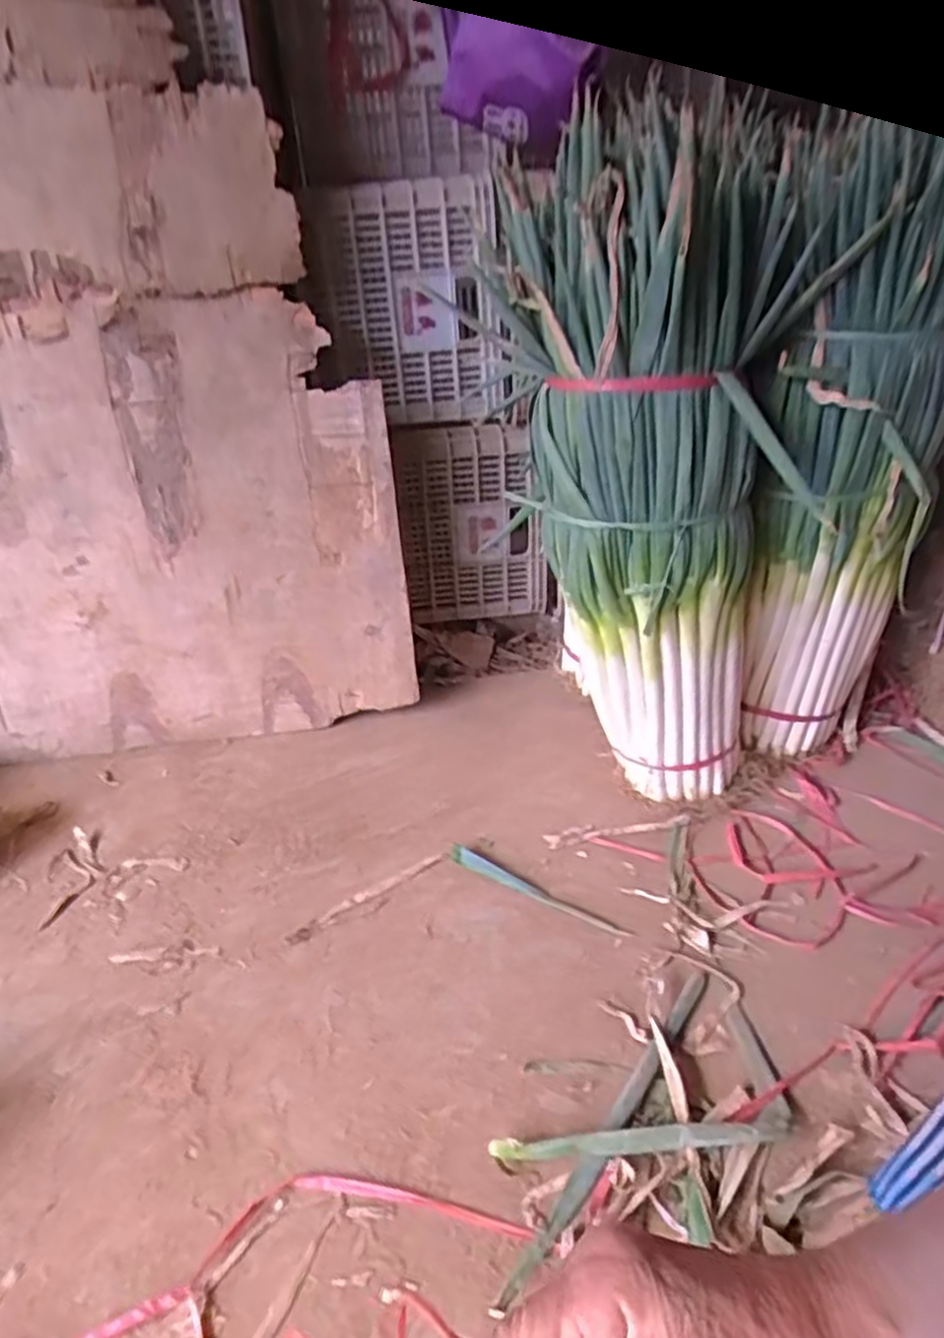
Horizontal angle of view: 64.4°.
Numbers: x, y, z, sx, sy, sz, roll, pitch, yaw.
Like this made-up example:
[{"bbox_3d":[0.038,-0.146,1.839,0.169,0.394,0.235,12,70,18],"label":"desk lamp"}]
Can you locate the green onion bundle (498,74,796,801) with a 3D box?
[{"bbox_3d":[0.221,-0.232,1.064,0.189,0.819,0.347,-26,36,-32],"label":"green onion bundle"}]

